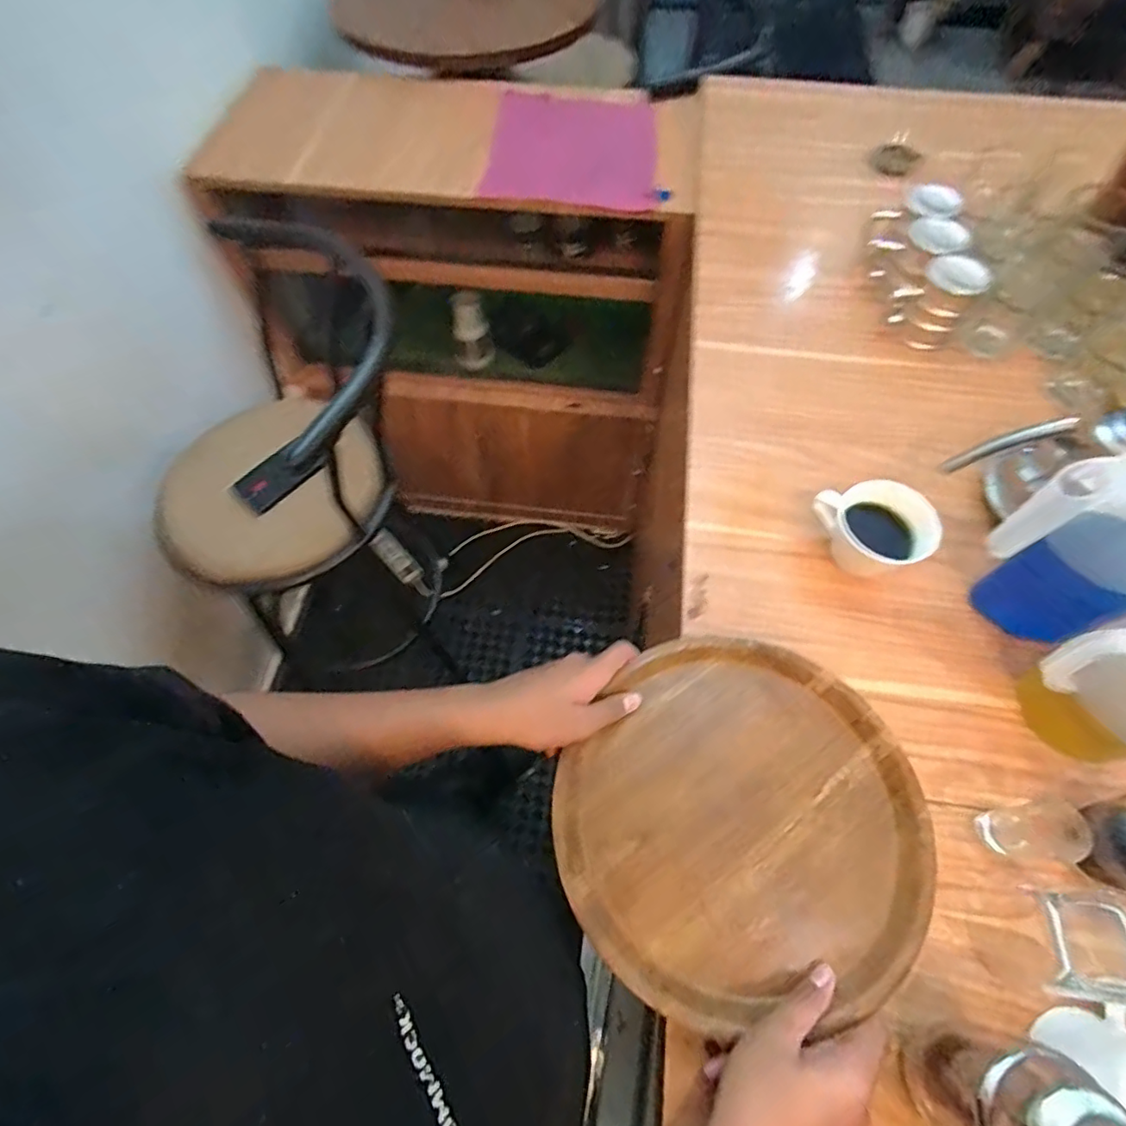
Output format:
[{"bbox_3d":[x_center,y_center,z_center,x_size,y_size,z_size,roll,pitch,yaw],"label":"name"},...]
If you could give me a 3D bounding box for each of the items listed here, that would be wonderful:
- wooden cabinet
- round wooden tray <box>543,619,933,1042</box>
[{"bbox_3d":[-0.208,-0.519,1.401,0.882,0.901,0.418,4,63,3],"label":"wooden cabinet"},{"bbox_3d":[0.144,0.207,0.469,0.284,0.028,0.276,0,63,0],"label":"round wooden tray"}]

